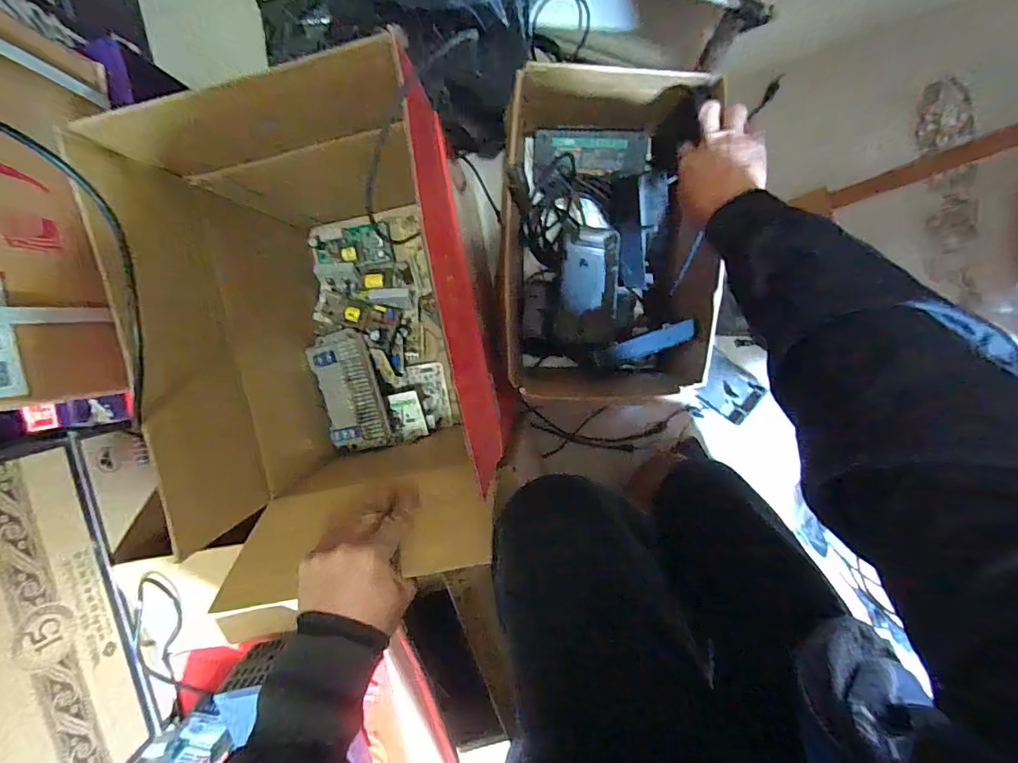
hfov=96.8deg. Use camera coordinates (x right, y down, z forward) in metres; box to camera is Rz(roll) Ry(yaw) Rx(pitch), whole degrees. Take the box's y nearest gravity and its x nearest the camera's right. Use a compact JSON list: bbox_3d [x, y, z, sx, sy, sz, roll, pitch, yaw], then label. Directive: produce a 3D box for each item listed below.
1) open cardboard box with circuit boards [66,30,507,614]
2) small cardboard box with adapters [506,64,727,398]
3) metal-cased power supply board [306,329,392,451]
[{"bbox_3d":[-0.188,-0.071,0.552,0.269,0.371,0.434,-9,97,4],"label":"open cardboard box with circuit boards"},{"bbox_3d":[0.128,-0.199,0.628,0.249,0.172,0.366,0,97,3],"label":"small cardboard box with adapters"},{"bbox_3d":[-0.234,0.016,0.665,0.100,0.043,0.179,-12,97,4],"label":"metal-cased power supply board"}]

